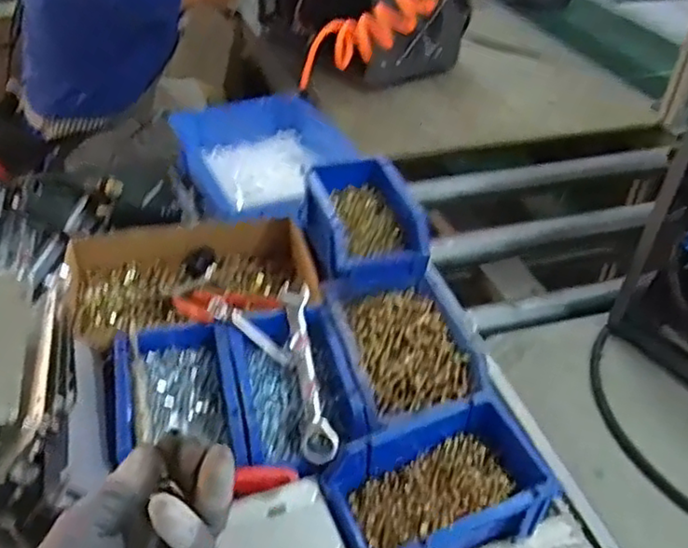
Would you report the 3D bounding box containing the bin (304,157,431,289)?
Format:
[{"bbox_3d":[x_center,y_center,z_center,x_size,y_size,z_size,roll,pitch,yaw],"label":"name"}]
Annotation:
[{"bbox_3d":[0.020,-0.058,0.712,0.111,0.068,0.167,-6,41,-10],"label":"bin"}]

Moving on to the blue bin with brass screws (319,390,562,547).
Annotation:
[{"bbox_3d":[0.073,0.174,0.524,0.161,0.067,0.111,-16,43,-20],"label":"blue bin with brass screws"}]

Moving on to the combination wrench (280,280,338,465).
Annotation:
[{"bbox_3d":[-0.035,0.086,0.604,0.029,0.015,0.185,-6,53,-10],"label":"combination wrench"}]

